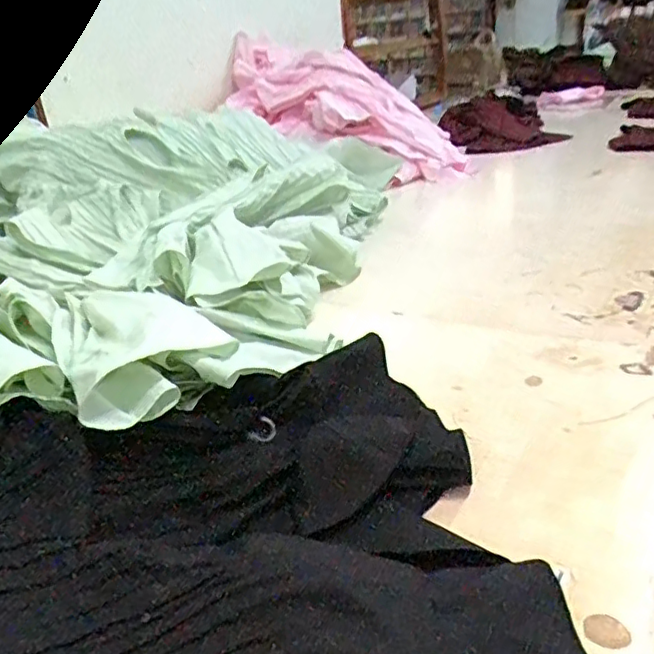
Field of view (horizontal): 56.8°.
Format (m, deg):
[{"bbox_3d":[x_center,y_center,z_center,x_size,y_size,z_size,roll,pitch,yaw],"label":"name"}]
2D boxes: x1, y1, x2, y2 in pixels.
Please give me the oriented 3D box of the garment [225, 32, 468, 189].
[{"bbox_3d":[0.016,-0.580,1.560,0.698,0.203,0.239,32,40,19],"label":"garment"}]

